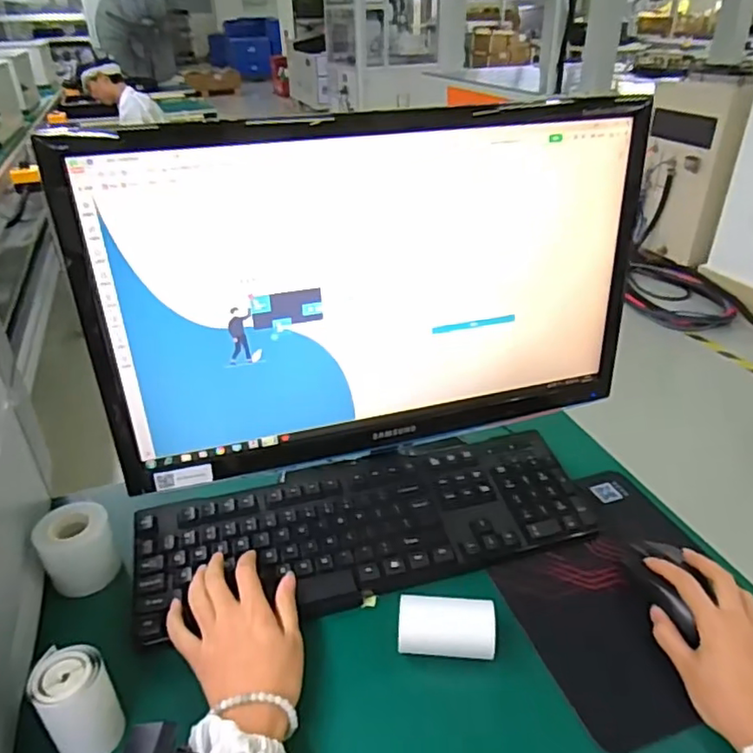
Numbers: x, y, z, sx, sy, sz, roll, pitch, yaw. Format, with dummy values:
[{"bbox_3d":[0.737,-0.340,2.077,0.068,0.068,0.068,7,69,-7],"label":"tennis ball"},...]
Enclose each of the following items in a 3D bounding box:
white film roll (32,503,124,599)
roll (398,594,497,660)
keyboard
[{"bbox_3d":[-0.279,0.160,0.564,0.060,0.064,0.055,0,32,0],"label":"white film roll"},{"bbox_3d":[0.057,0.212,0.502,0.083,0.040,0.039,2,32,4],"label":"roll"},{"bbox_3d":[-0.006,0.143,0.593,0.431,0.033,0.146,-8,32,-11],"label":"keyboard"}]

